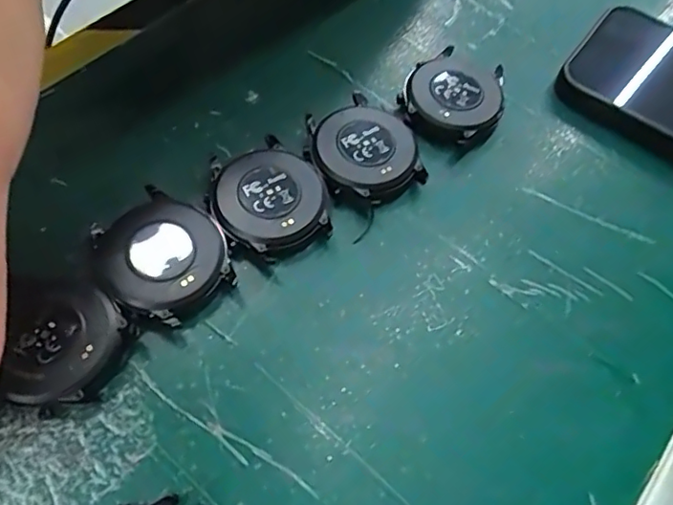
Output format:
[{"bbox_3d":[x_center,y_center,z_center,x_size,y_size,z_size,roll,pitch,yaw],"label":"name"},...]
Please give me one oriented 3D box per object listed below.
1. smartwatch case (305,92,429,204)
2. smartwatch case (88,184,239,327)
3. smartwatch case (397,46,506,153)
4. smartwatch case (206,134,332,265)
[{"bbox_3d":[0.011,-0.043,0.242,0.044,0.010,0.052,-21,66,-16],"label":"smartwatch case"},{"bbox_3d":[-0.064,0.003,0.213,0.043,0.013,0.049,-37,71,-22],"label":"smartwatch case"},{"bbox_3d":[0.053,-0.070,0.262,0.044,0.014,0.055,25,62,8],"label":"smartwatch case"},{"bbox_3d":[-0.027,-0.021,0.227,0.043,0.013,0.051,-29,68,-20],"label":"smartwatch case"}]

